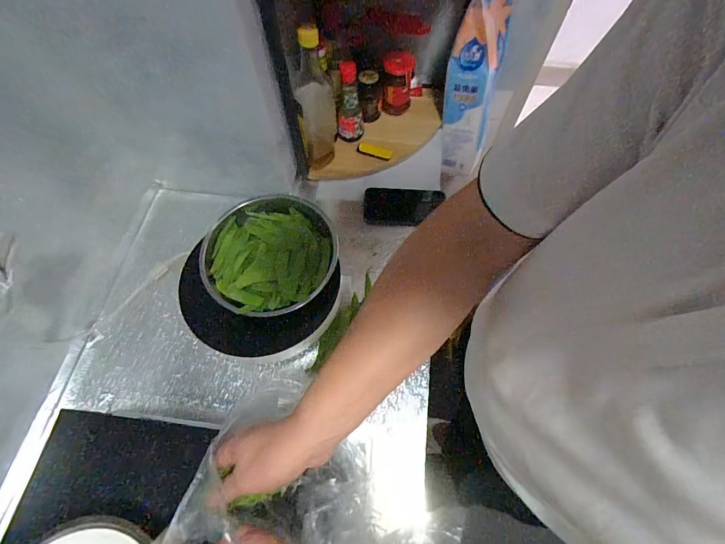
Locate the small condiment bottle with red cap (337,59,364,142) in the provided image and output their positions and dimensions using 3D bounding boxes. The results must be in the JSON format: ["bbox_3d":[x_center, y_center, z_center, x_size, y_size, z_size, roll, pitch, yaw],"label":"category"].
[{"bbox_3d":[-0.025,-0.333,0.701,0.053,0.146,0.054,-3,65,-1],"label":"small condiment bottle with red cap"}]

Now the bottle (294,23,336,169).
[{"bbox_3d":[-0.084,-0.307,0.631,0.052,0.256,0.087,6,65,4],"label":"bottle"}]

